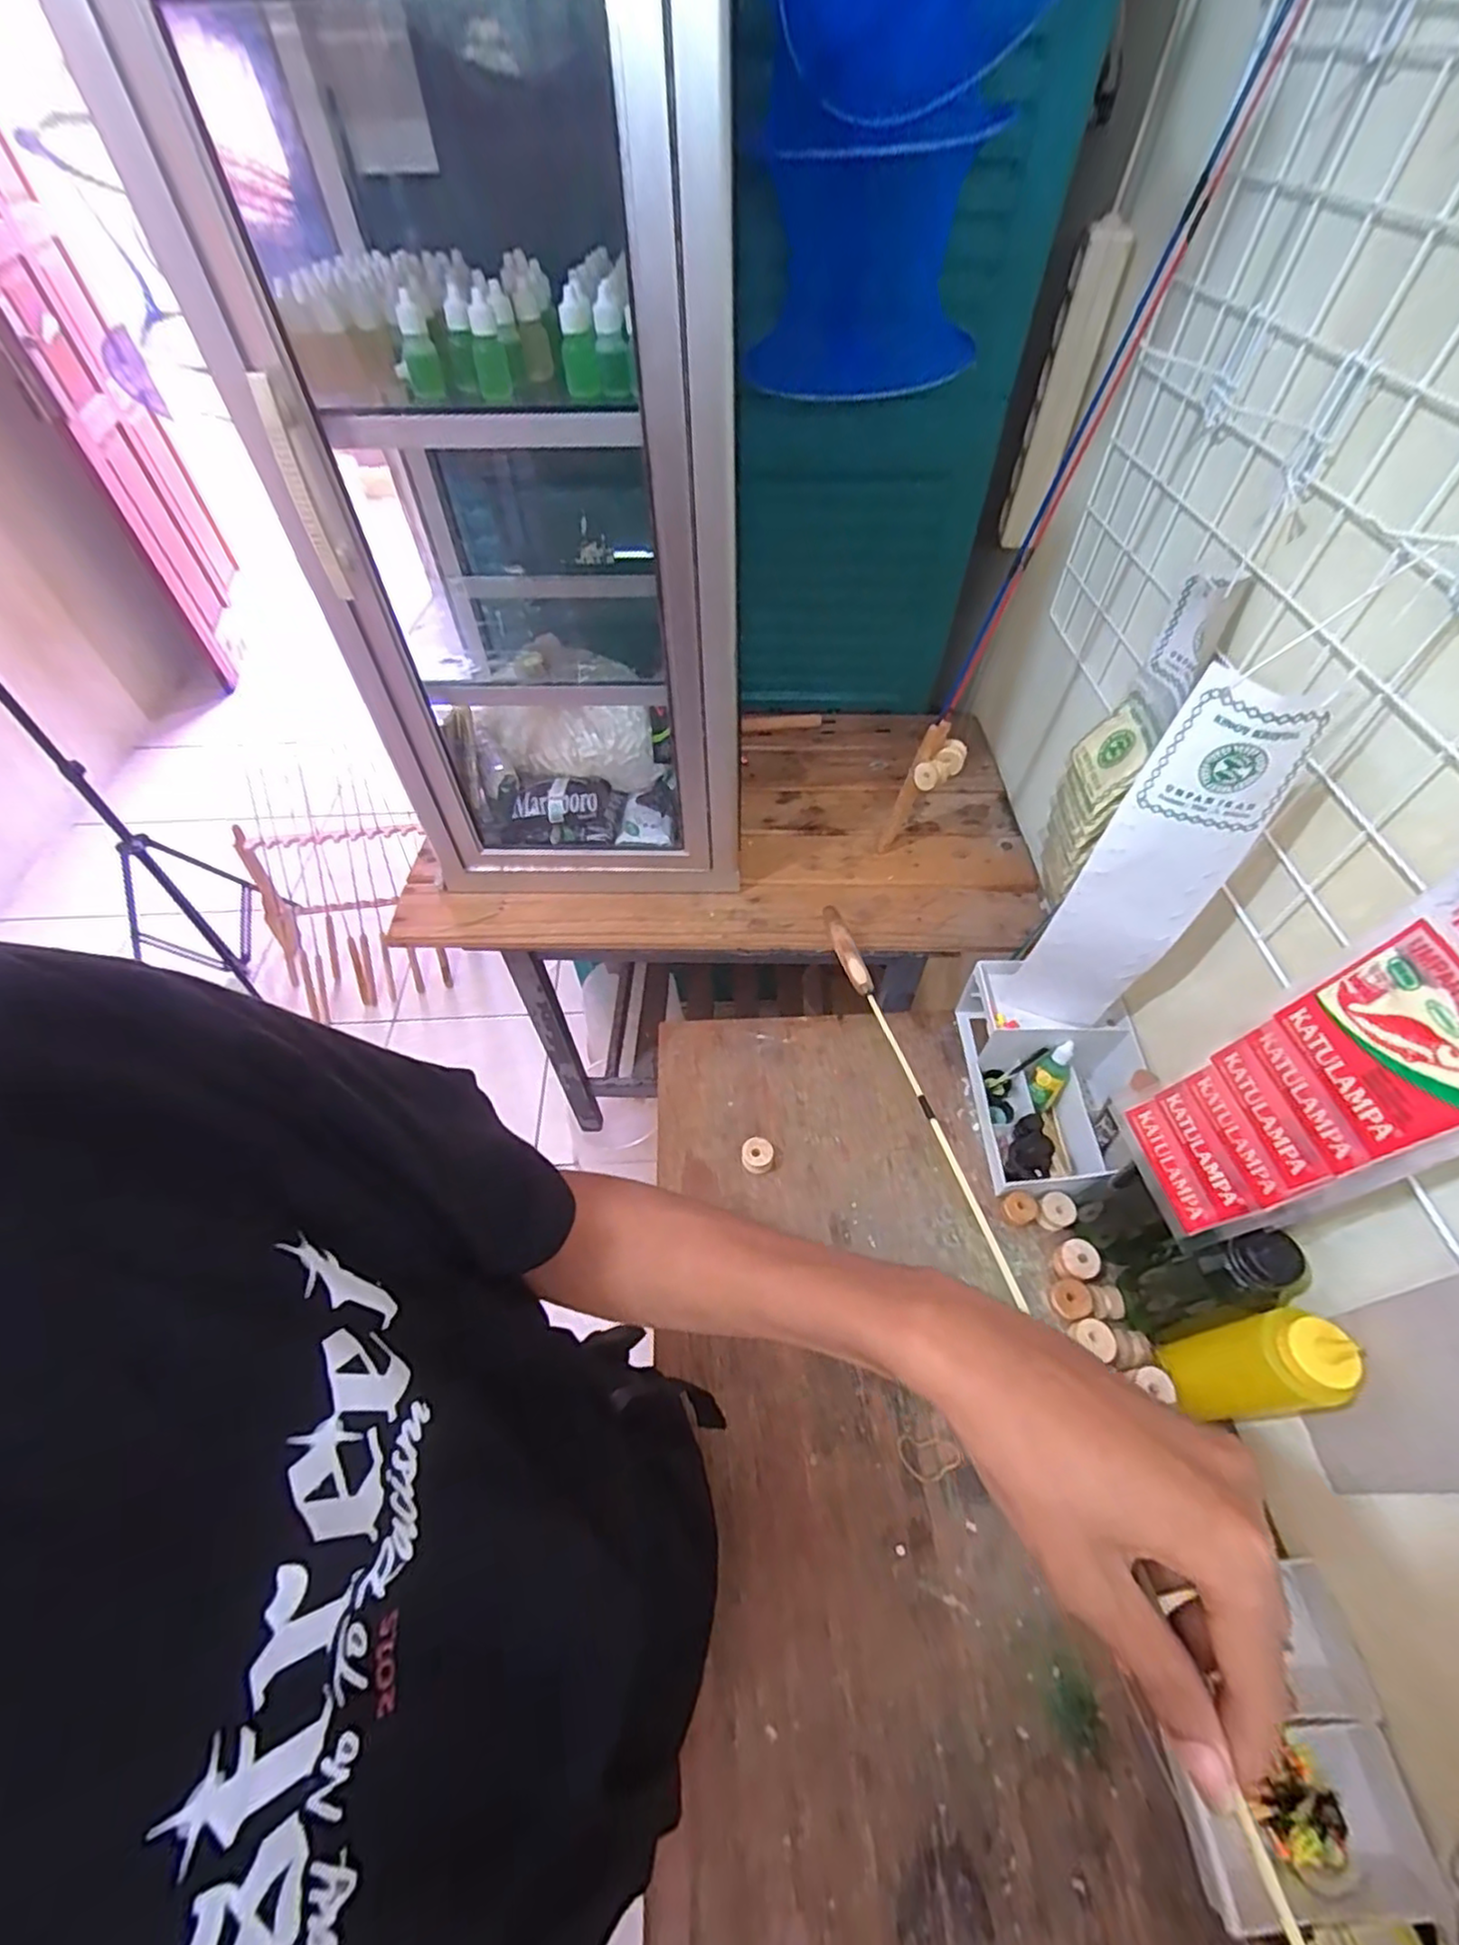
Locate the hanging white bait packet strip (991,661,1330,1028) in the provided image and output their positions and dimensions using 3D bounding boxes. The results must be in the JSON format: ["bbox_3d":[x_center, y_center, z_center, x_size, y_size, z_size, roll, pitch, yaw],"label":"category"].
[{"bbox_3d":[0.330,-0.062,0.571,0.098,0.376,0.048,26,58,18],"label":"hanging white bait packet strip"}]

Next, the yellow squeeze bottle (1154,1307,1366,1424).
[{"bbox_3d":[0.385,0.293,0.504,0.060,0.145,0.061,-8,54,-6],"label":"yellow squeeze bottle"}]

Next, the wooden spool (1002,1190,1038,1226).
[{"bbox_3d":[0.289,0.236,0.683,0.031,0.022,0.030,0,54,0],"label":"wooden spool"}]

